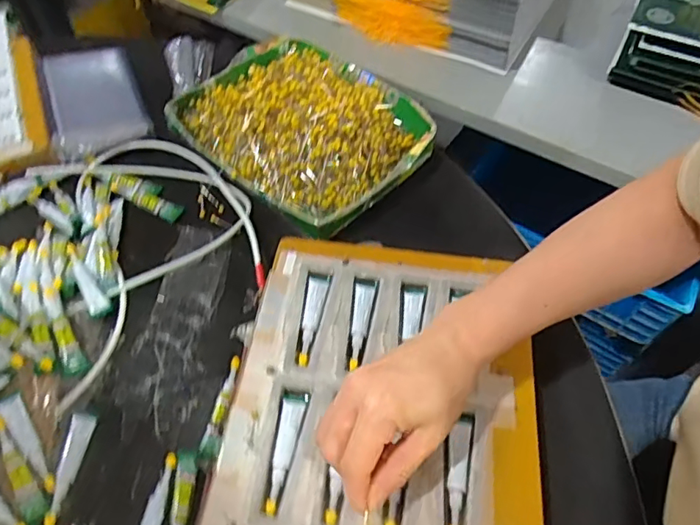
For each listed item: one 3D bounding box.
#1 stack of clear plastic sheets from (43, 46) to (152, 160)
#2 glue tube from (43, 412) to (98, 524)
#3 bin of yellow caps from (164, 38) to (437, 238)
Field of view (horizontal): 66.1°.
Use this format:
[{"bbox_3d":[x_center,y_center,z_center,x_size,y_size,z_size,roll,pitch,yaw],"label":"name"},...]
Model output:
[{"bbox_3d":[-0.304,-0.201,0.635,0.099,0.015,0.171,-21,58,-14],"label":"stack of clear plastic sheets"},{"bbox_3d":[-0.213,0.156,0.408,0.018,0.005,0.085,1,55,0],"label":"glue tube"},{"bbox_3d":[-0.055,-0.161,0.598,0.210,0.049,0.273,-39,64,-24],"label":"bin of yellow caps"}]

